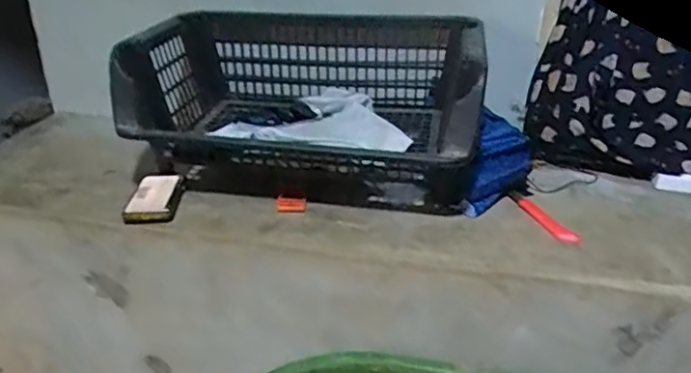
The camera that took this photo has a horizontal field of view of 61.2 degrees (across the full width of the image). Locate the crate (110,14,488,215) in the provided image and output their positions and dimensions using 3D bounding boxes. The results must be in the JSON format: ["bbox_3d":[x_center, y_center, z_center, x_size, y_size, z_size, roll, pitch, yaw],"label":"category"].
[{"bbox_3d":[-0.064,-0.148,1.090,0.603,0.259,0.387,5,27,10],"label":"crate"}]

